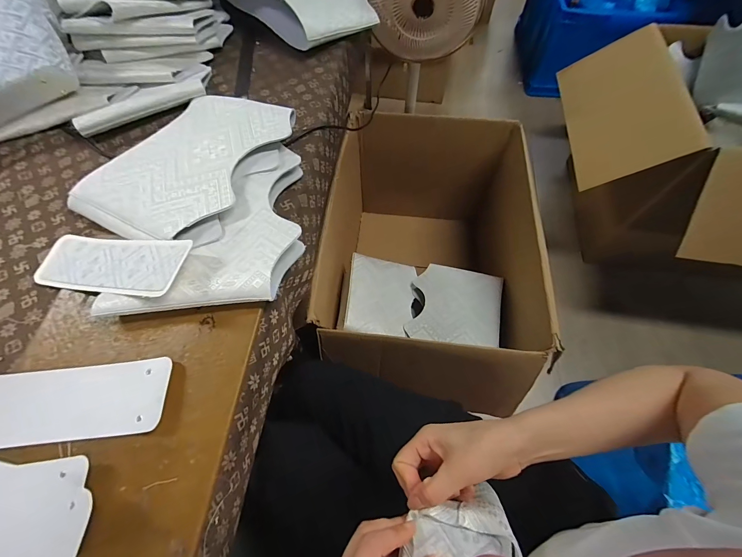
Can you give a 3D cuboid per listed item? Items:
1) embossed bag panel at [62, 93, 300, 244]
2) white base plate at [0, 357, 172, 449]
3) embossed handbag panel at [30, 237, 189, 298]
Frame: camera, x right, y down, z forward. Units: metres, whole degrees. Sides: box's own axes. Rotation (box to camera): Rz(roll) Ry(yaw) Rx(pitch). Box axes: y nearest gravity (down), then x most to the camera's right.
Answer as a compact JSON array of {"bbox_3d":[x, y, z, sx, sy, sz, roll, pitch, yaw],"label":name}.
[{"bbox_3d":[-0.307,-0.202,0.543,0.275,0.042,0.317,23,66,12],"label":"embossed bag panel"},{"bbox_3d":[-0.381,0.152,0.397,0.265,0.012,0.088,-6,64,0],"label":"white base plate"},{"bbox_3d":[-0.371,-0.022,0.460,0.267,0.013,0.084,4,60,20],"label":"embossed handbag panel"}]

